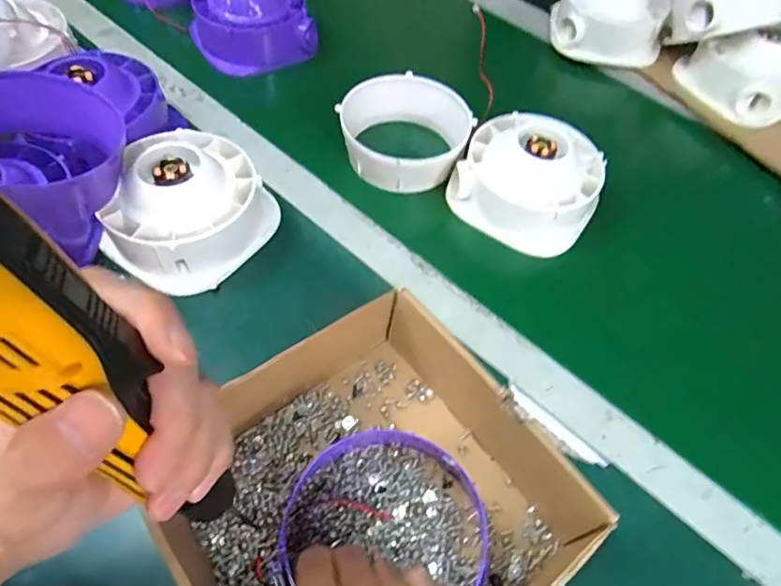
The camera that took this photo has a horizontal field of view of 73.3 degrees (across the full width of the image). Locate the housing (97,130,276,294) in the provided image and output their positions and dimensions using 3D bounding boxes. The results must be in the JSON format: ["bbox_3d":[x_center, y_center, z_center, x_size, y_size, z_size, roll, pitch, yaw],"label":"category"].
[{"bbox_3d":[-0.176,-0.076,0.444,0.124,0.070,0.138,37,63,19],"label":"housing"}]

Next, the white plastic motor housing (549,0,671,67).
[{"bbox_3d":[0.275,-0.353,0.657,0.135,0.072,0.111,9,58,4],"label":"white plastic motor housing"}]

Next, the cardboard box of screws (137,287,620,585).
[{"bbox_3d":[-0.011,0.126,0.324,0.214,0.069,0.199,-32,64,-21],"label":"cardboard box of screws"}]

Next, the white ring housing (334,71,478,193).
[{"bbox_3d":[0.017,-0.164,0.531,0.132,0.043,0.126,-6,58,-6],"label":"white ring housing"}]

